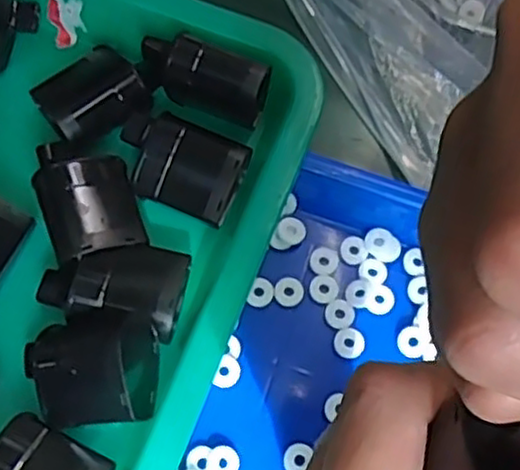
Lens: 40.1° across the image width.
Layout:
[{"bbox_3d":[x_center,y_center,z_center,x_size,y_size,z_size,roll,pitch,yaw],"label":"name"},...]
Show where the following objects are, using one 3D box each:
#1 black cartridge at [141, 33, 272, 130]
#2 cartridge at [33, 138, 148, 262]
[{"bbox_3d":[-0.024,-0.068,0.311,0.055,0.028,0.023,22,70,4],"label":"black cartridge"},{"bbox_3d":[-0.072,-0.016,0.297,0.037,0.017,0.054,-17,73,-10],"label":"cartridge"}]

